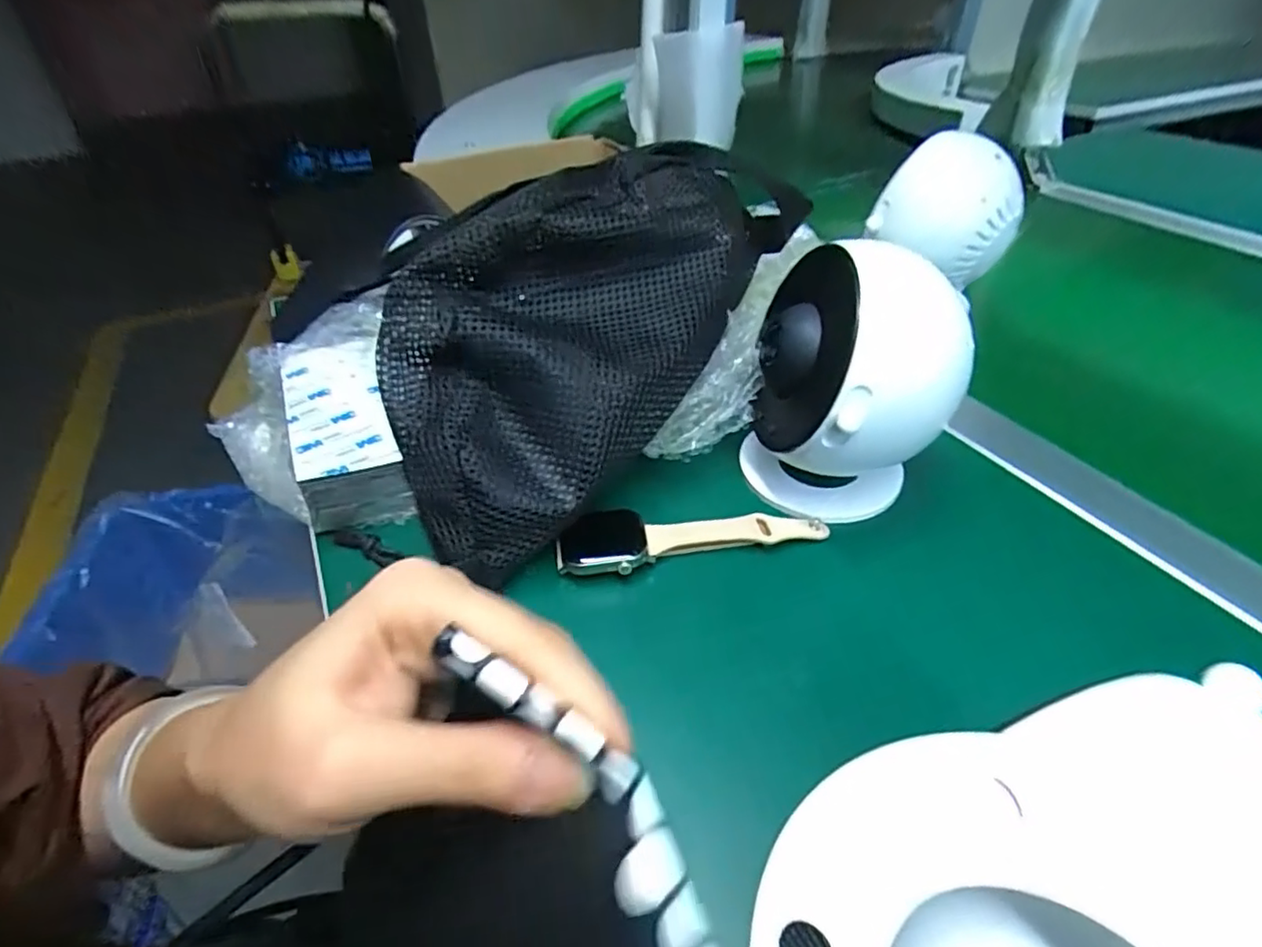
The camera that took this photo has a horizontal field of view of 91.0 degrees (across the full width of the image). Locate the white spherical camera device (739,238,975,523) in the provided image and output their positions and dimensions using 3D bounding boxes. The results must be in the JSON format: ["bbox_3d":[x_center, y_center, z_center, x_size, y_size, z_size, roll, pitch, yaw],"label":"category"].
[{"bbox_3d":[0.100,-0.038,0.294,0.095,0.122,0.083,17,44,20],"label":"white spherical camera device"}]

